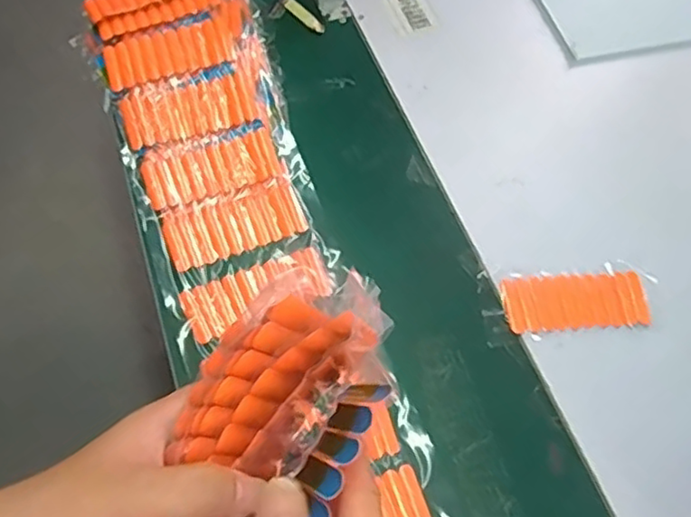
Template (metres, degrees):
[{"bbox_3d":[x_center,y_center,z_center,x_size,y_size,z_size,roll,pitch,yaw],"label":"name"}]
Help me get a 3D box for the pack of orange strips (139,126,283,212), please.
[{"bbox_3d":[-0.159,-0.109,0.750,0.153,0.018,0.075,-16,63,-12],"label":"pack of orange strips"}]

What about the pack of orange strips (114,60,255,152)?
[{"bbox_3d":[-0.191,-0.181,0.766,0.150,0.011,0.082,-20,82,-7],"label":"pack of orange strips"}]

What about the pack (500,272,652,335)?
[{"bbox_3d":[0.250,0.048,0.697,0.155,0.013,0.068,-4,61,-5],"label":"pack"}]

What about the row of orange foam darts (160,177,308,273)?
[{"bbox_3d":[-0.126,-0.040,0.726,0.152,0.010,0.074,-20,64,-14],"label":"row of orange foam darts"}]

